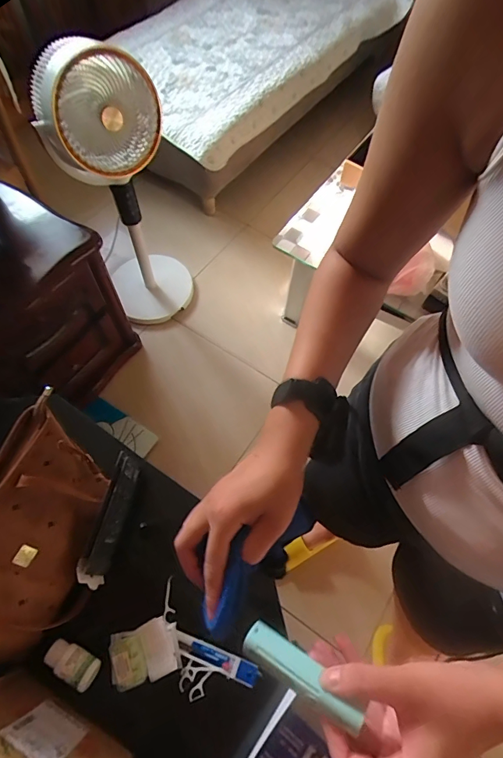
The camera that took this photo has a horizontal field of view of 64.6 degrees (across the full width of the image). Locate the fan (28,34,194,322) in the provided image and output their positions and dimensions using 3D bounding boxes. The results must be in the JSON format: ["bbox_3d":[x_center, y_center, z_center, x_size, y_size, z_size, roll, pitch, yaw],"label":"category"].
[{"bbox_3d":[-0.356,-0.488,1.196,0.299,0.811,0.260,-19,66,-12],"label":"fan"}]

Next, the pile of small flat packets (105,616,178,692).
[{"bbox_3d":[-0.162,0.407,0.590,0.090,0.023,0.072,-16,65,-11],"label":"pile of small flat packets"}]

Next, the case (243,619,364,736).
[{"bbox_3d":[0.034,0.208,0.282,0.086,0.014,0.024,26,63,30],"label":"case"}]

